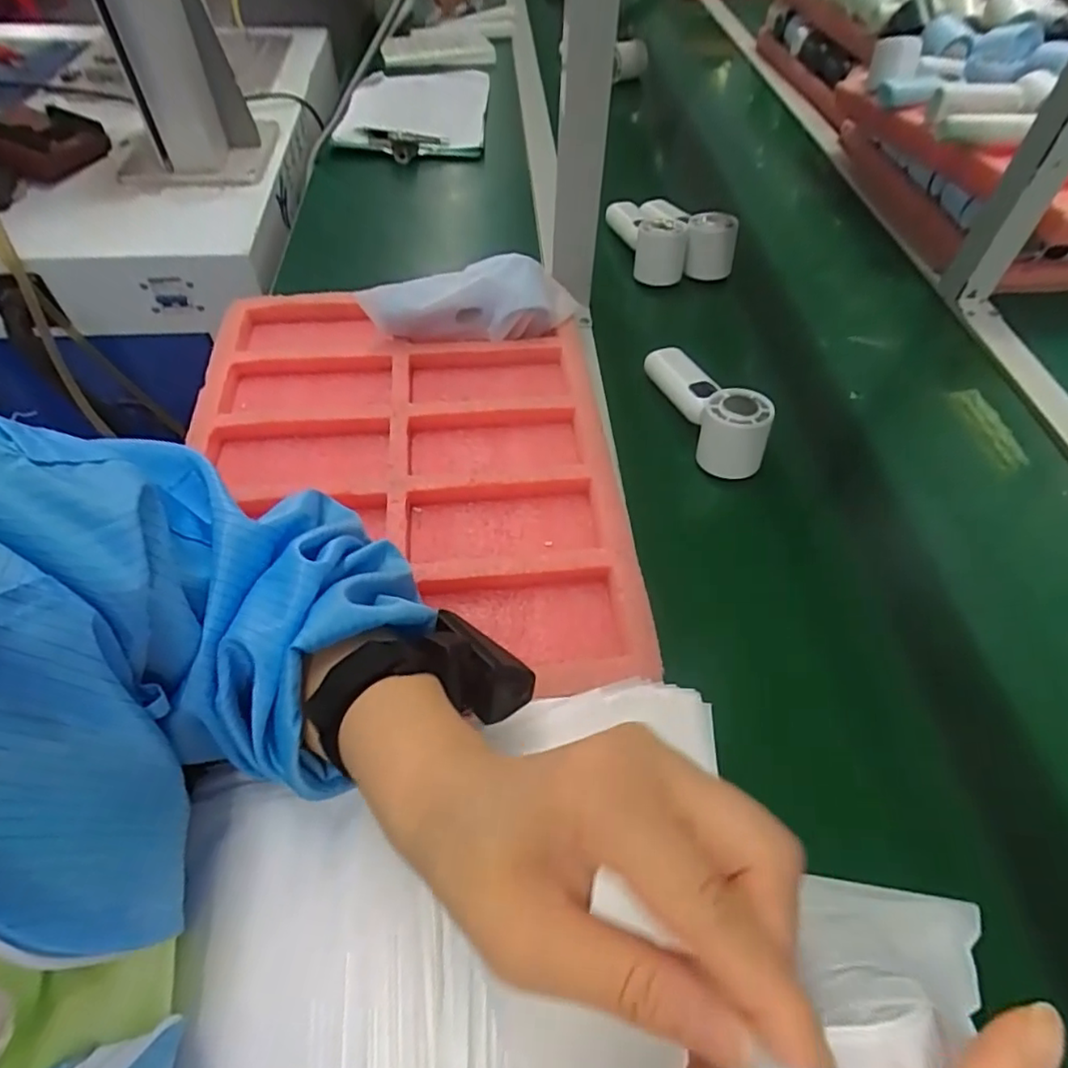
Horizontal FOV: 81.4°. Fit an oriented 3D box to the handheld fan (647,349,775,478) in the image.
[{"bbox_3d":[0.154,-0.122,0.549,0.051,0.051,0.157,-12,52,-11],"label":"handheld fan"}]

